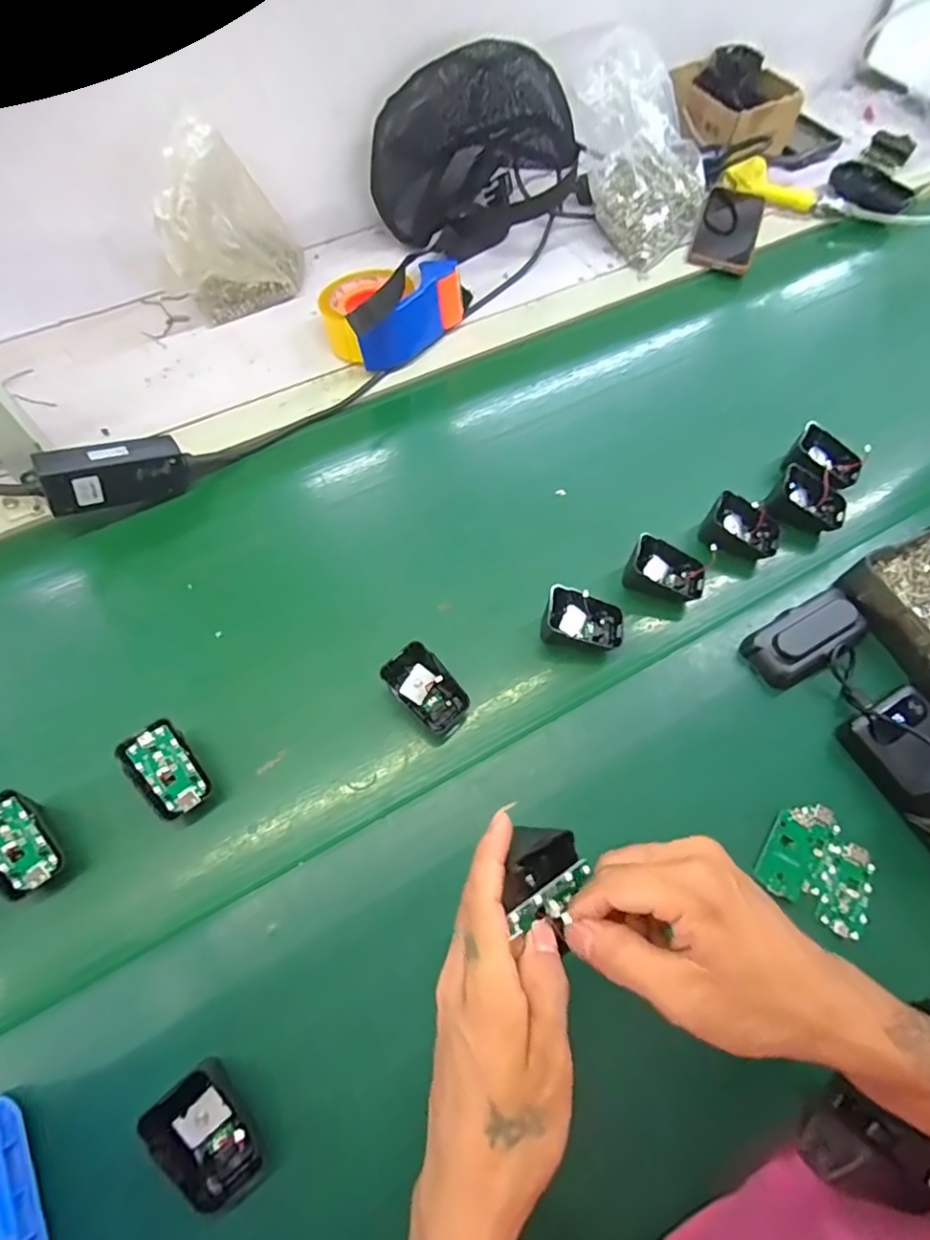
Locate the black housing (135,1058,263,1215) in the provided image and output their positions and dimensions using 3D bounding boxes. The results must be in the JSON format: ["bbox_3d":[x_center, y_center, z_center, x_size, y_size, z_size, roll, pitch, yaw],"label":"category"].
[{"bbox_3d":[-0.150,0.301,0.334,0.041,0.030,0.063,-34,68,-16],"label":"black housing"}]

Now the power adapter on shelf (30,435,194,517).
[{"bbox_3d":[-0.317,-0.134,0.526,0.116,0.048,0.034,-20,63,-31],"label":"power adapter on shelf"}]

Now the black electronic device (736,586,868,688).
[{"bbox_3d":[0.290,0.013,0.488,0.102,0.026,0.051,-28,66,-14],"label":"black electronic device"}]

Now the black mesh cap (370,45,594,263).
[{"bbox_3d":[0.002,-0.562,0.698,0.224,0.169,0.130,-16,64,-9],"label":"black mesh cap"}]

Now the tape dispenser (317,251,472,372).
[{"bbox_3d":[-0.080,-0.355,0.638,0.166,0.083,0.109,-38,69,-18],"label":"tape dispenser"}]

